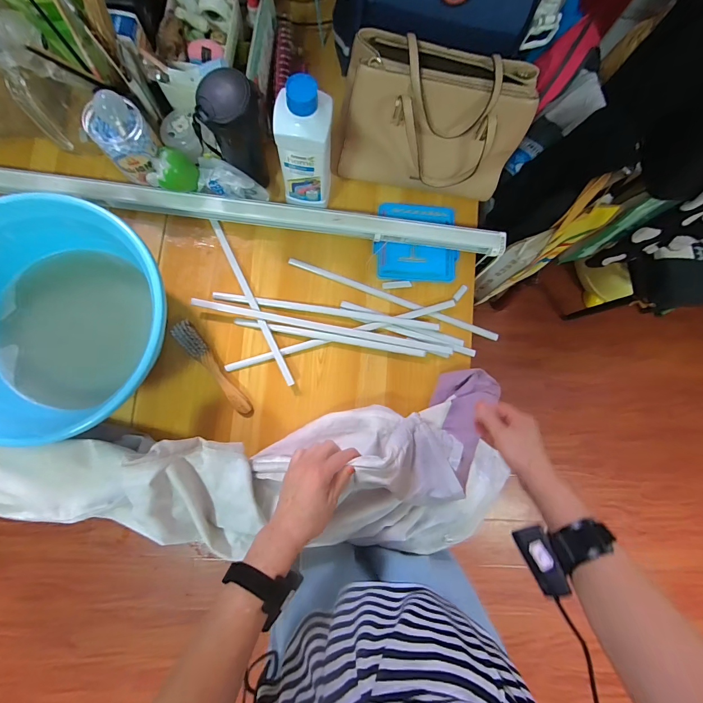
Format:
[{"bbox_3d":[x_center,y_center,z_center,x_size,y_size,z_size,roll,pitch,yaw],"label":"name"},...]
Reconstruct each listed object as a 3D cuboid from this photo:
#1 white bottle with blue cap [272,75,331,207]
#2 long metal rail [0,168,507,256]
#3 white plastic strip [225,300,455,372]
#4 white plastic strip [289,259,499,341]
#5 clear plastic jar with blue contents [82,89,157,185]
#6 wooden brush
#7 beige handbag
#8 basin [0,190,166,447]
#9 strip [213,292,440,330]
[{"bbox_3d":[-0.073,-0.312,0.568,0.087,0.229,0.071,-3,84,-5],"label":"white bottle with blue cap"},{"bbox_3d":[-0.405,-0.277,0.627,1.356,0.045,0.041,6,83,-4],"label":"long metal rail"},{"bbox_3d":[-0.014,-0.030,0.648,0.431,0.013,0.015,-16,85,-6],"label":"white plastic strip"},{"bbox_3d":[0.083,-0.098,0.669,0.412,0.016,0.015,21,82,-2],"label":"white plastic strip"},{"bbox_3d":[-0.369,-0.349,0.578,0.080,0.098,0.087,-35,87,-8],"label":"clear plastic jar with blue contents"},{"bbox_3d":[-0.242,0.027,0.624,0.034,0.021,0.197,-41,88,-8],"label":"wooden brush"},{"bbox_3d":[0.135,-0.374,0.602,0.299,0.195,0.117,13,83,-3],"label":"beige handbag"},{"bbox_3d":[-0.463,-0.048,0.563,0.342,0.137,0.342,1,83,-5],"label":"basin"},{"bbox_3d":[-0.043,-0.076,0.650,0.408,0.013,0.019,8,83,-4],"label":"strip"}]

